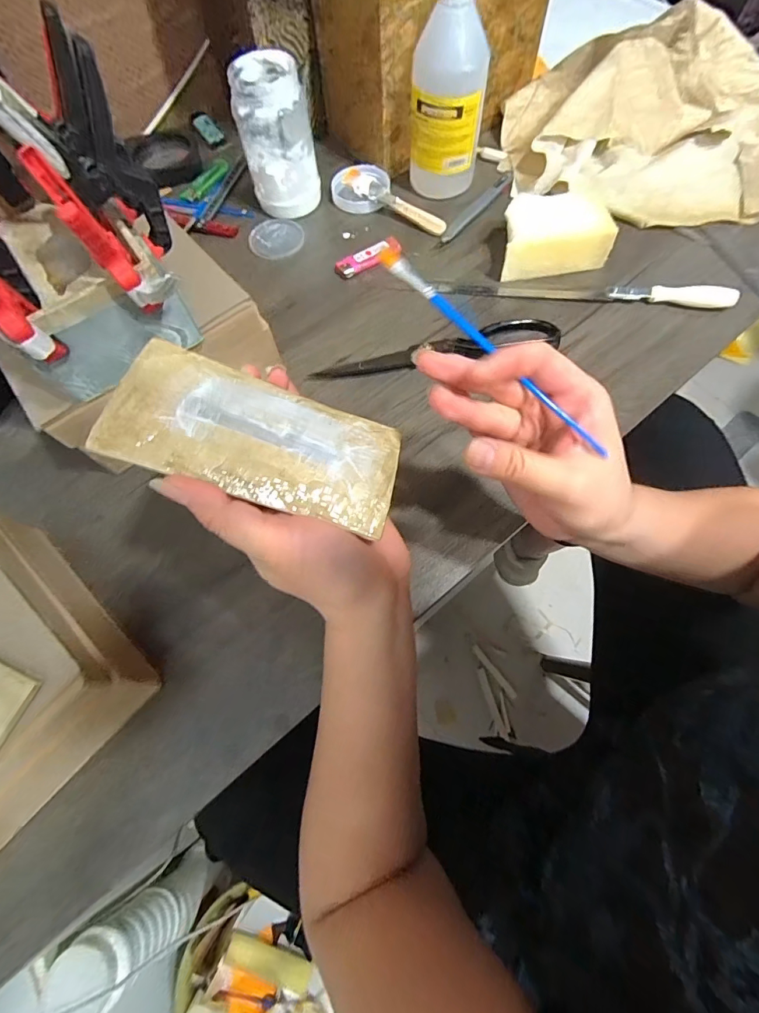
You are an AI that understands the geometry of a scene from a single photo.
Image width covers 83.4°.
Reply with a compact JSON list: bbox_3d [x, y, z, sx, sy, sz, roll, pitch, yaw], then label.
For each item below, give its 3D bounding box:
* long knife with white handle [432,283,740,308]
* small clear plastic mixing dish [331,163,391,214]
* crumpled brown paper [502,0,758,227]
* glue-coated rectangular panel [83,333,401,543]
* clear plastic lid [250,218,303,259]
[{"bbox_3d":[0.208,-0.229,0.444,0.298,0.019,0.020,7,68,5],"label":"long knife with white handle"},{"bbox_3d":[-0.023,-0.387,0.518,0.071,0.025,0.064,1,68,2],"label":"small clear plastic mixing dish"},{"bbox_3d":[0.316,-0.494,0.523,0.308,0.062,0.356,1,68,3],"label":"crumpled brown paper"},{"bbox_3d":[-0.057,-0.035,0.216,0.137,0.005,0.068,18,62,-14],"label":"glue-coated rectangular panel"},{"bbox_3d":[-0.122,-0.320,0.507,0.064,0.005,0.064,-1,68,2],"label":"clear plastic lid"}]

